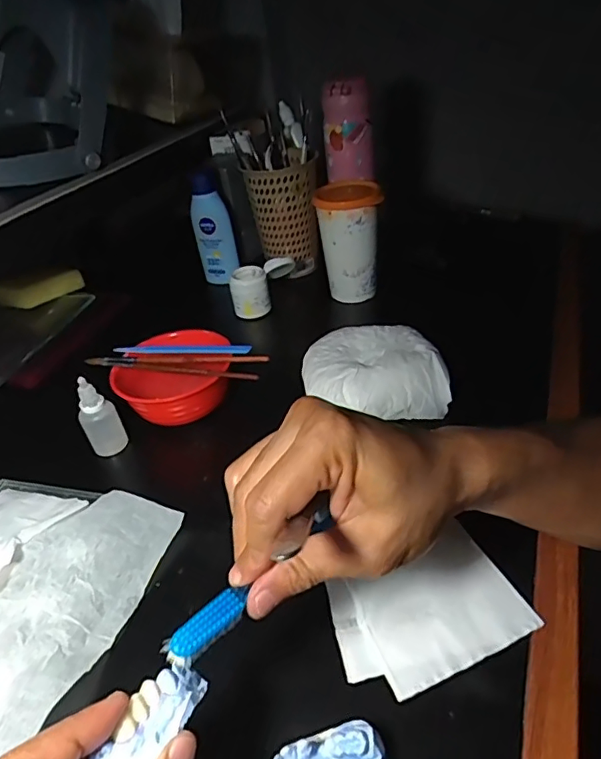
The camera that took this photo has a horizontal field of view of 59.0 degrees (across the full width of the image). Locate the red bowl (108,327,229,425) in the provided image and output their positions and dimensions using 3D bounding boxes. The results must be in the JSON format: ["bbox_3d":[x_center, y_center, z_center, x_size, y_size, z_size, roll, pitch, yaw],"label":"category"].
[{"bbox_3d":[-0.119,-0.001,0.499,0.106,0.053,0.086,-7,36,1],"label":"red bowl"}]

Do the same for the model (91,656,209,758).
[{"bbox_3d":[-0.062,0.143,0.216,0.020,0.017,0.059,17,38,28],"label":"model"}]

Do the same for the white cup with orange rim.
[{"bbox_3d":[0.057,-0.162,0.627,0.067,0.125,0.070,-5,36,4],"label":"white cup with orange rim"}]

